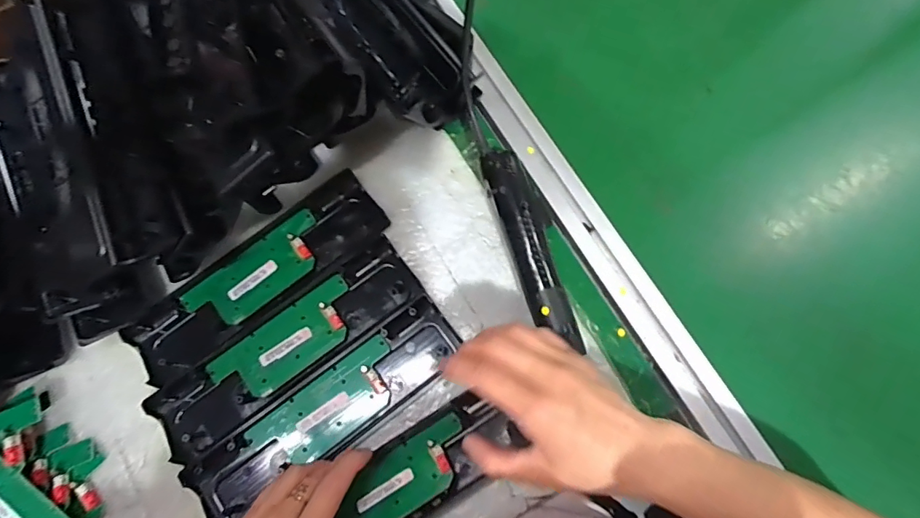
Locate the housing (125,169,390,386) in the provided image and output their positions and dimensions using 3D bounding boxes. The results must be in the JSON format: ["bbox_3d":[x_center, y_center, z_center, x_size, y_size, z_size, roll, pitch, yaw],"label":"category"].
[{"bbox_3d":[-0.180,0.014,0.443,0.241,0.018,0.073,-37,75,-9],"label":"housing"}]

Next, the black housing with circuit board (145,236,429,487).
[{"bbox_3d":[-0.147,0.077,0.425,0.243,0.014,0.078,-39,76,-9],"label":"black housing with circuit board"}]

